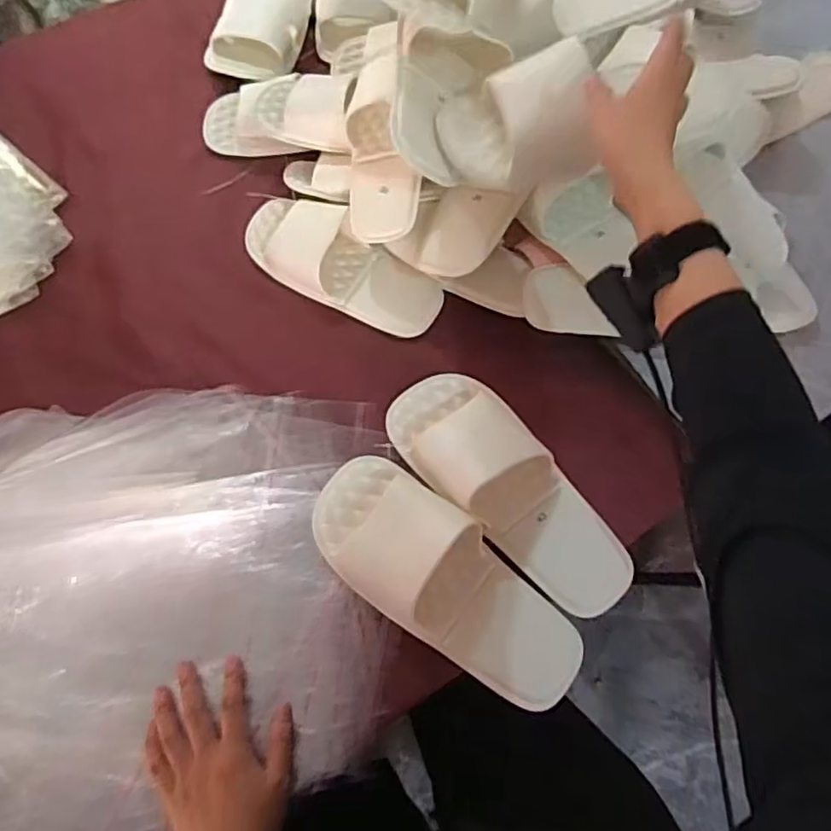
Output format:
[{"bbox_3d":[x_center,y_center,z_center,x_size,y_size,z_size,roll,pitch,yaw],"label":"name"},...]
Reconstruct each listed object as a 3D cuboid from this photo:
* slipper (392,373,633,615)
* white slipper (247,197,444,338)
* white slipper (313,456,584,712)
[{"bbox_3d":[0.084,0.065,0.578,0.103,0.064,0.274,-37,72,-14],"label":"slipper"},{"bbox_3d":[-0.087,-0.173,0.677,0.254,0.045,0.099,29,71,12],"label":"white slipper"},{"bbox_3d":[0.022,0.143,0.546,0.273,0.052,0.106,37,72,14],"label":"white slipper"}]

